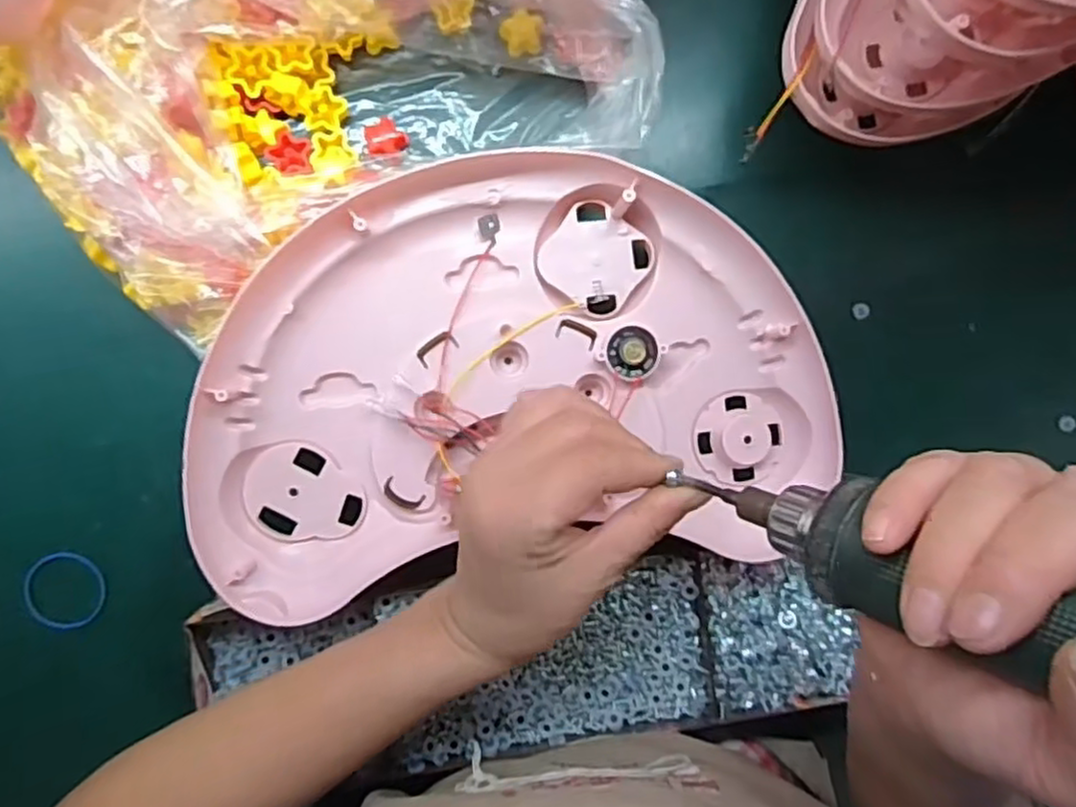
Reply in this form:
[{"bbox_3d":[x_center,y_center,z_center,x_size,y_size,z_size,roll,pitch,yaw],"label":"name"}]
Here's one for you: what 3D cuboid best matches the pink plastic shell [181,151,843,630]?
[{"bbox_3d":[-0.012,-0.013,0.386,0.329,0.050,0.228,-2,87,-8],"label":"pink plastic shell"}]

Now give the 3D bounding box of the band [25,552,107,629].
[{"bbox_3d":[-0.276,0.109,0.413,0.039,0.005,0.045,-14,91,-4],"label":"band"}]

